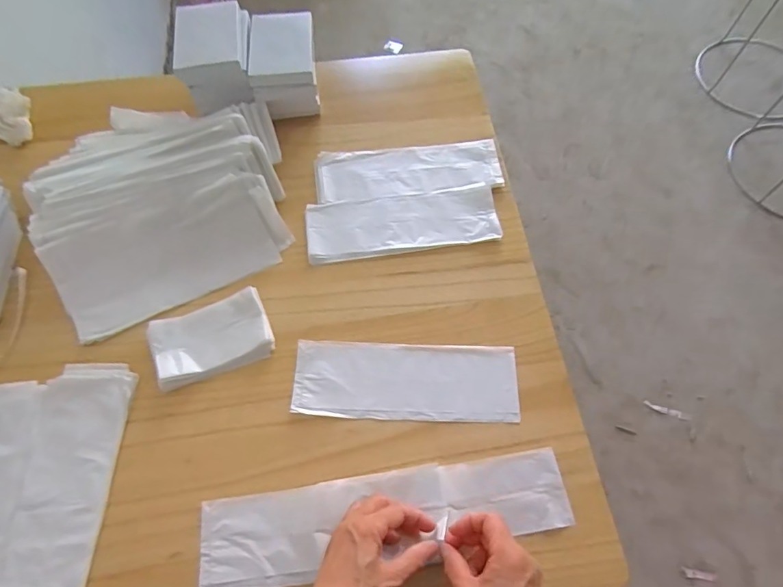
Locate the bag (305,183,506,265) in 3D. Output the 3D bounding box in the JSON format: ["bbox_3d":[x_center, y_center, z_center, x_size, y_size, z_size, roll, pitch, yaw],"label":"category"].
[{"bbox_3d":[0.014,-0.096,0.623,0.245,0.009,0.088,-8,65,-4],"label":"bag"}]

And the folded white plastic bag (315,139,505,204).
[{"bbox_3d":[0.024,-0.174,0.661,0.254,0.012,0.086,-5,65,-2],"label":"folded white plastic bag"}]

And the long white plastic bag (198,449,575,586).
[{"bbox_3d":[-0.006,0.219,0.455,0.353,0.022,0.081,-7,65,-2],"label":"long white plastic bag"}]

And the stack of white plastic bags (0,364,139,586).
[{"bbox_3d":[-0.372,0.206,0.474,0.177,0.014,0.263,-5,65,-2],"label":"stack of white plastic bags"}]

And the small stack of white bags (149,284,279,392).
[{"bbox_3d":[-0.208,0.051,0.546,0.130,0.015,0.083,-19,66,-9],"label":"small stack of white bags"}]

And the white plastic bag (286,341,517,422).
[{"bbox_3d":[0.015,0.097,0.530,0.245,0.005,0.086,2,65,1],"label":"white plastic bag"}]

